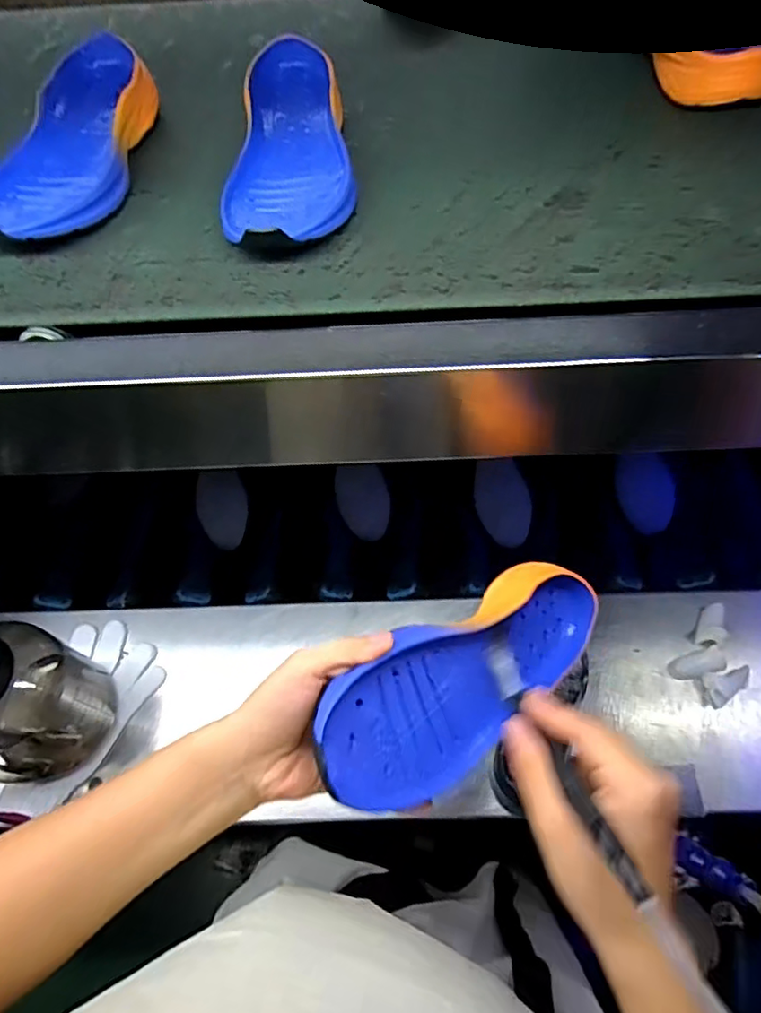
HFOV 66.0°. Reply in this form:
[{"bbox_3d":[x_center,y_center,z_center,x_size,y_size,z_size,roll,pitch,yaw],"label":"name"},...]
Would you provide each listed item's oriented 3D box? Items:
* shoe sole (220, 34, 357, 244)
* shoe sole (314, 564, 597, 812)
[{"bbox_3d":[-0.065,-0.281,0.448,0.089,0.035,0.239,1,68,0],"label":"shoe sole"},{"bbox_3d":[0.064,0.104,0.367,0.233,0.035,0.096,-21,95,-38],"label":"shoe sole"}]

